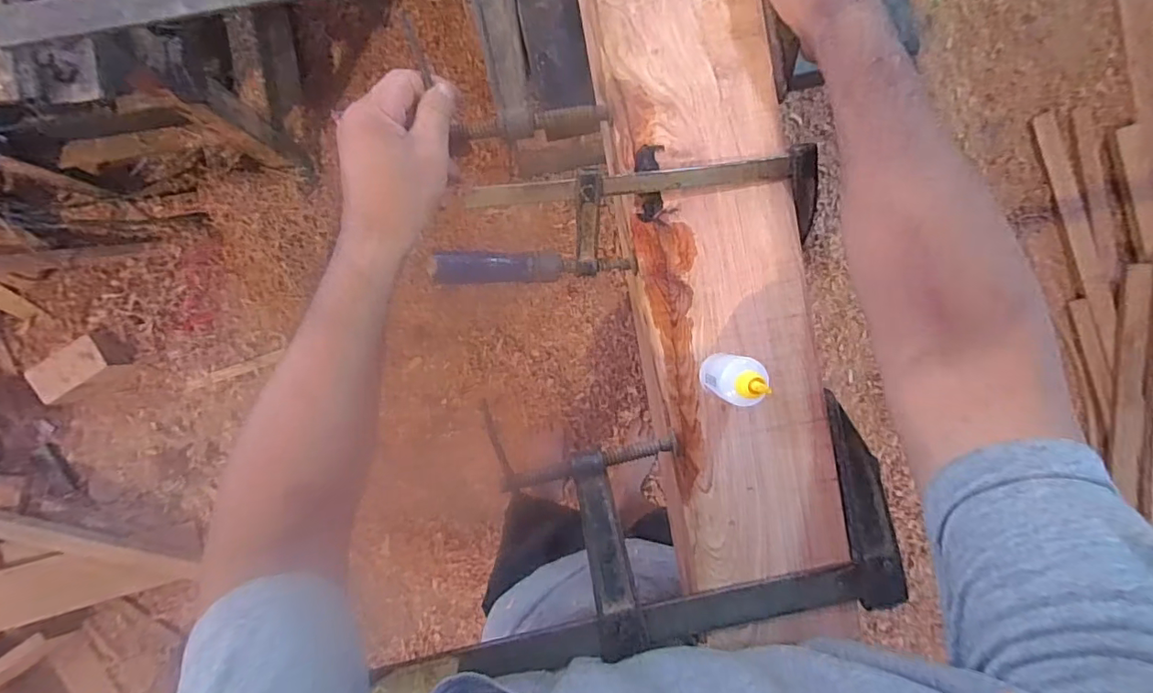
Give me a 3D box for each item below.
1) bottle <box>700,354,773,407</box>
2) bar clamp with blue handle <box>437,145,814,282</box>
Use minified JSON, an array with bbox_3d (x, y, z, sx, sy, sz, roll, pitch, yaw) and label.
[{"bbox_3d":[0.105,0.021,0.342,0.025,0.071,0.030,17,91,-2],"label":"bottle"},{"bbox_3d":[0.038,-0.092,0.374,0.280,0.030,0.068,-8,92,-2],"label":"bar clamp with blue handle"}]

